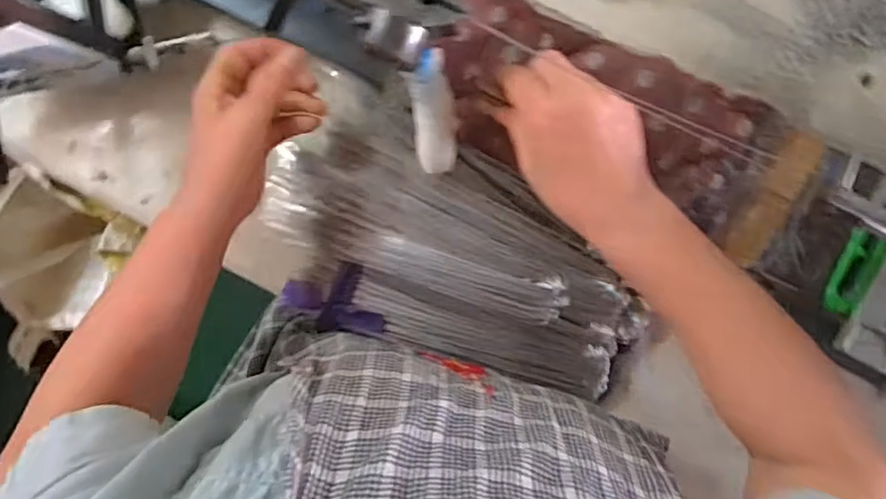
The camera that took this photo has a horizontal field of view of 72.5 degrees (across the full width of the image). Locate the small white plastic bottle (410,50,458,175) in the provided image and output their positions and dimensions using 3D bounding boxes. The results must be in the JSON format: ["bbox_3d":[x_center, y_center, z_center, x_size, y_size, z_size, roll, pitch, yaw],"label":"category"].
[{"bbox_3d":[-0.006,-0.091,0.404,0.029,0.097,0.026,1,52,6],"label":"small white plastic bottle"}]

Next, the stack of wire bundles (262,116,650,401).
[{"bbox_3d":[0.005,-0.002,0.484,0.324,0.059,0.160,19,95,4],"label":"stack of wire bundles"}]

